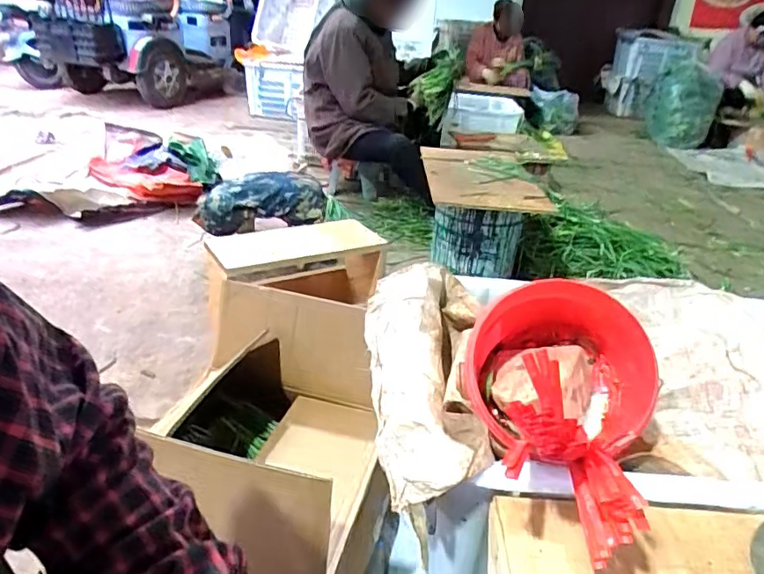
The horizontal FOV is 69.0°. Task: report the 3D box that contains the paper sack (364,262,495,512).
[{"bbox_3d":[0.054,0.112,0.815,0.166,0.101,0.458,5,28,1],"label":"paper sack"}]

